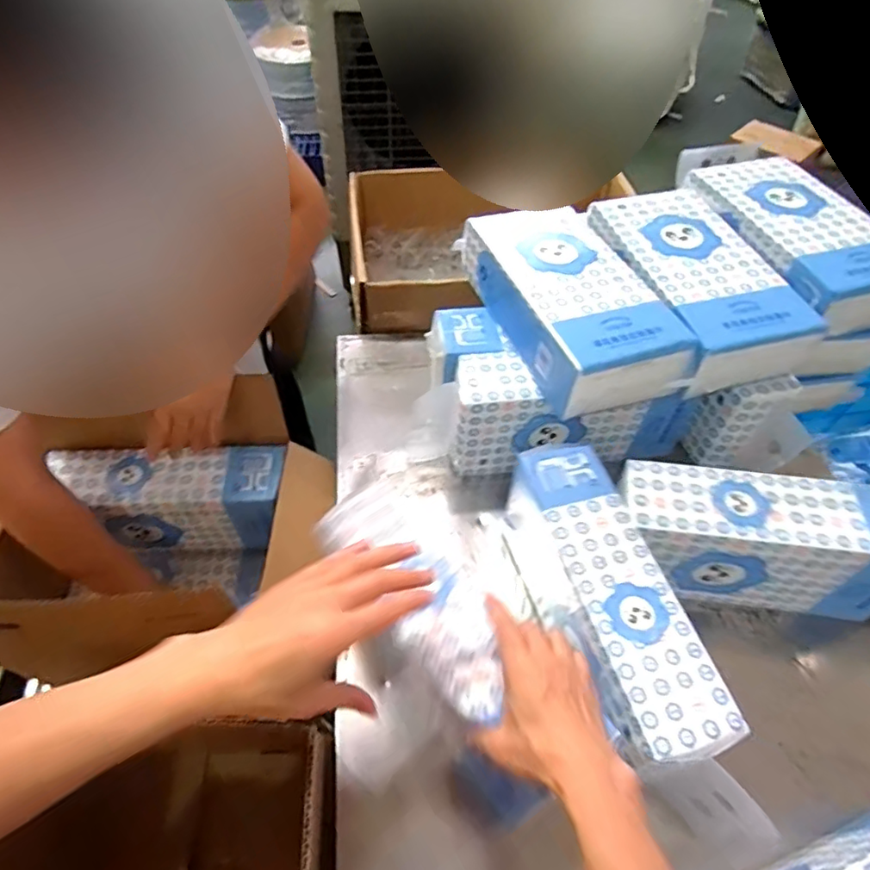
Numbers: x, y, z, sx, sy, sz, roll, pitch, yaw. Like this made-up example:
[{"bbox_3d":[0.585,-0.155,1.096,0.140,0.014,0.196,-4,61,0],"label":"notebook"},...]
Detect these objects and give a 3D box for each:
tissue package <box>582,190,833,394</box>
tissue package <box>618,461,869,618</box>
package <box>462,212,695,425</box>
[{"bbox_3d":[0.354,-0.210,0.779,0.181,0.076,0.322,-11,53,-10],"label":"tissue package"},{"bbox_3d":[0.379,0.128,0.677,0.340,0.152,0.099,5,52,2],"label":"tissue package"},{"bbox_3d":[0.181,-0.179,0.752,0.180,0.095,0.339,-14,54,-13],"label":"package"}]

